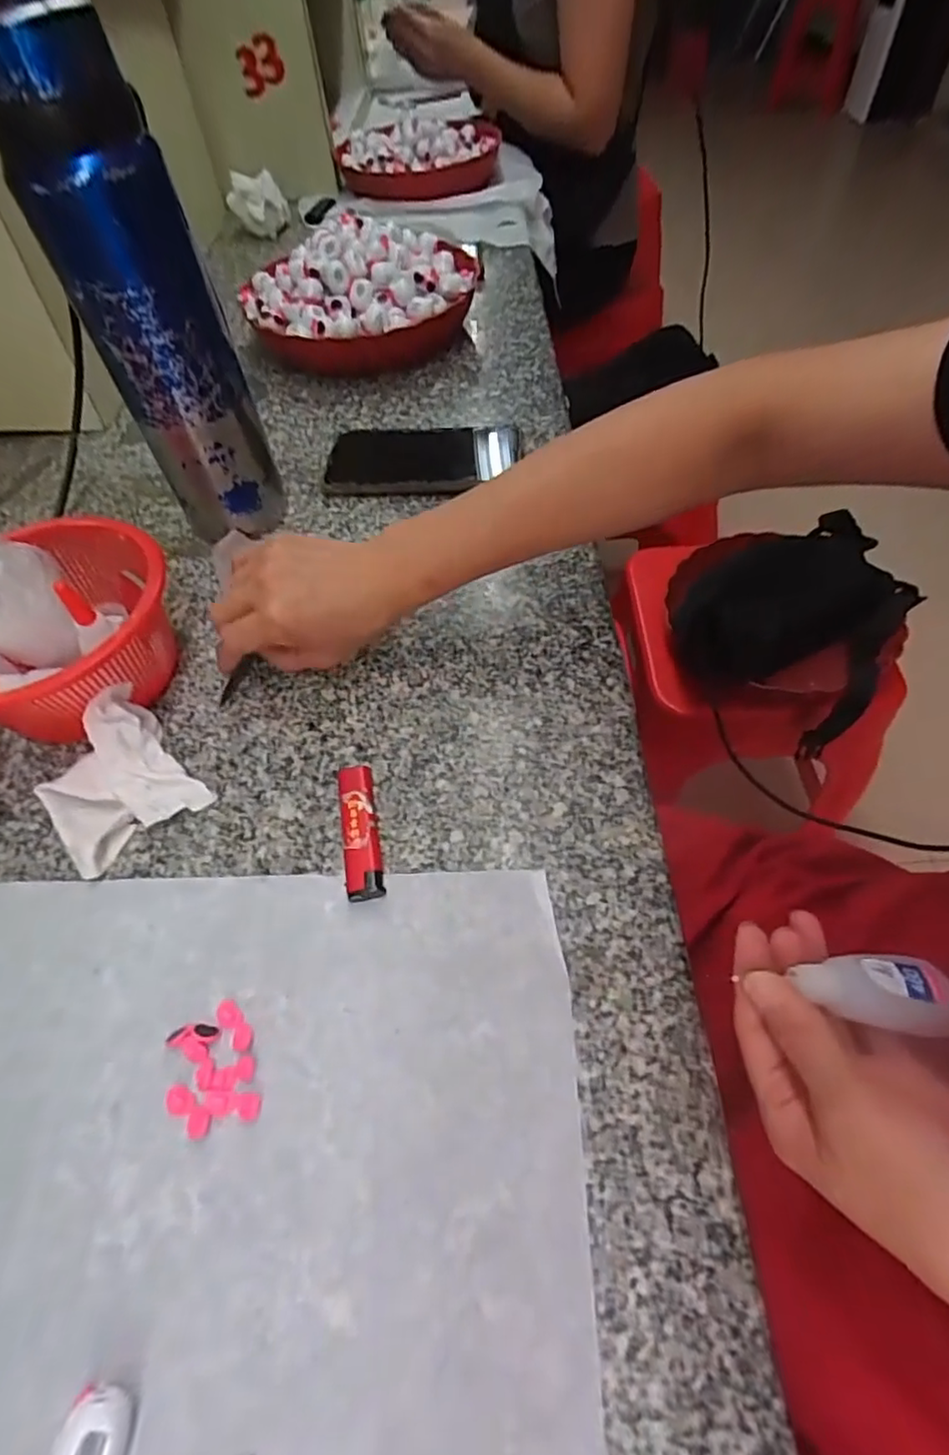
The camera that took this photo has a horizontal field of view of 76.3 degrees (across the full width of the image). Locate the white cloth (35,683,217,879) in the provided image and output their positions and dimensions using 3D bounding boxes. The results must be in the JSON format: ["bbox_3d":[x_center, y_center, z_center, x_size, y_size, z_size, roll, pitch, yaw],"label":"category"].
[{"bbox_3d":[-0.204,0.027,0.338,0.072,0.040,0.078,-37,61,-20],"label":"white cloth"}]

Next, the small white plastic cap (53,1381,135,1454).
[{"bbox_3d":[-0.125,0.236,0.201,0.018,0.020,0.026,-22,57,-12],"label":"small white plastic cap"}]

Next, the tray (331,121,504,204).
[{"bbox_3d":[-0.087,-0.830,0.876,0.233,0.054,0.187,3,56,5],"label":"tray"}]

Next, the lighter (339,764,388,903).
[{"bbox_3d":[-0.061,0.055,0.326,0.019,0.011,0.075,-11,55,-4],"label":"lighter"}]

